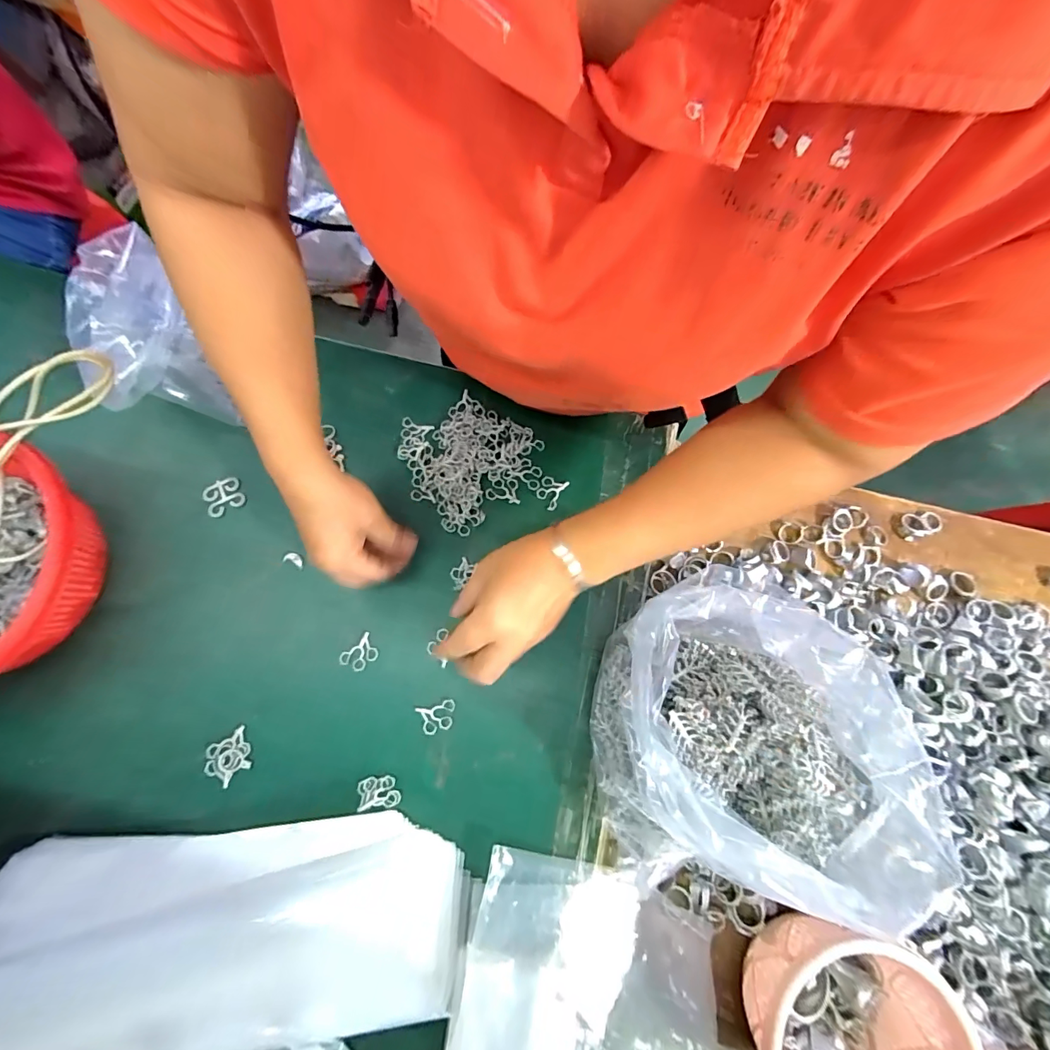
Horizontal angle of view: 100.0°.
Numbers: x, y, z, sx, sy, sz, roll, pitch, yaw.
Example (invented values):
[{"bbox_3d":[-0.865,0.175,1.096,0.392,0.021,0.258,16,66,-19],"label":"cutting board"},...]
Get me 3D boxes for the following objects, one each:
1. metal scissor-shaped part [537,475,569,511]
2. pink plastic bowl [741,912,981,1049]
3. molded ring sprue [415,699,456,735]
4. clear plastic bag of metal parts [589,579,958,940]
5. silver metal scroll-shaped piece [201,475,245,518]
[{"bbox_3d":[0.026,-0.035,0.455,0.026,0.004,0.034,29,76,5],"label":"metal scissor-shaped part"},{"bbox_3d":[0.237,0.378,0.325,0.139,0.071,0.137,0,76,-2],"label":"pink plastic bowl"},{"bbox_3d":[-0.080,0.175,0.402,0.034,0.004,0.025,-14,76,-6],"label":"molded ring sprue"},{"bbox_3d":[0.153,0.154,0.339,0.181,0.146,0.206,4,76,-3],"label":"clear plastic bag of metal parts"},{"bbox_3d":[-0.303,-0.029,0.442,0.036,0.005,0.033,-32,79,-10],"label":"silver metal scroll-shaped piece"}]

